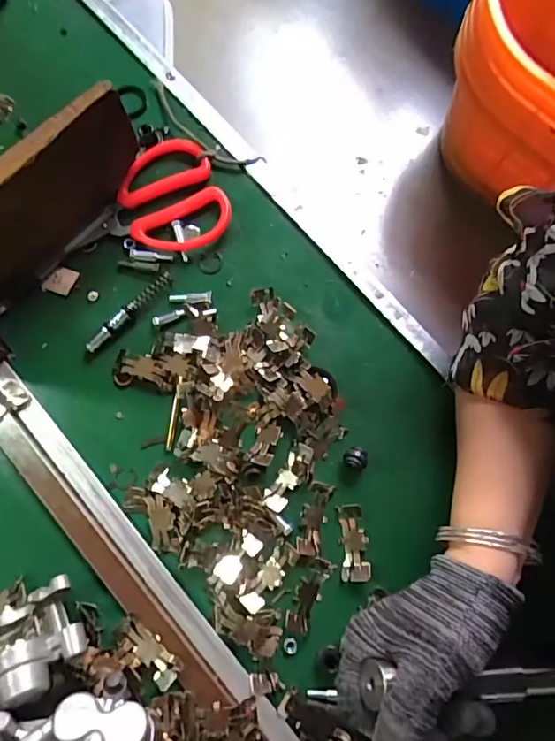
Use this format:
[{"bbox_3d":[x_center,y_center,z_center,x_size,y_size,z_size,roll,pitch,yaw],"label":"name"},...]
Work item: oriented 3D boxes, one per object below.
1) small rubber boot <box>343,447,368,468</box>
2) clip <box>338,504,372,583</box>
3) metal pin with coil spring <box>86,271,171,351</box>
[{"bbox_3d":[0.058,0.066,0.376,0.019,0.013,0.015,-1,78,-1],"label":"small rubber boot"},{"bbox_3d":[0.057,0.127,0.367,0.021,0.011,0.054,-2,78,-2],"label":"clip"},{"bbox_3d":[-0.119,-0.048,0.396,0.010,0.007,0.085,44,81,8],"label":"metal pin with coil spring"}]

